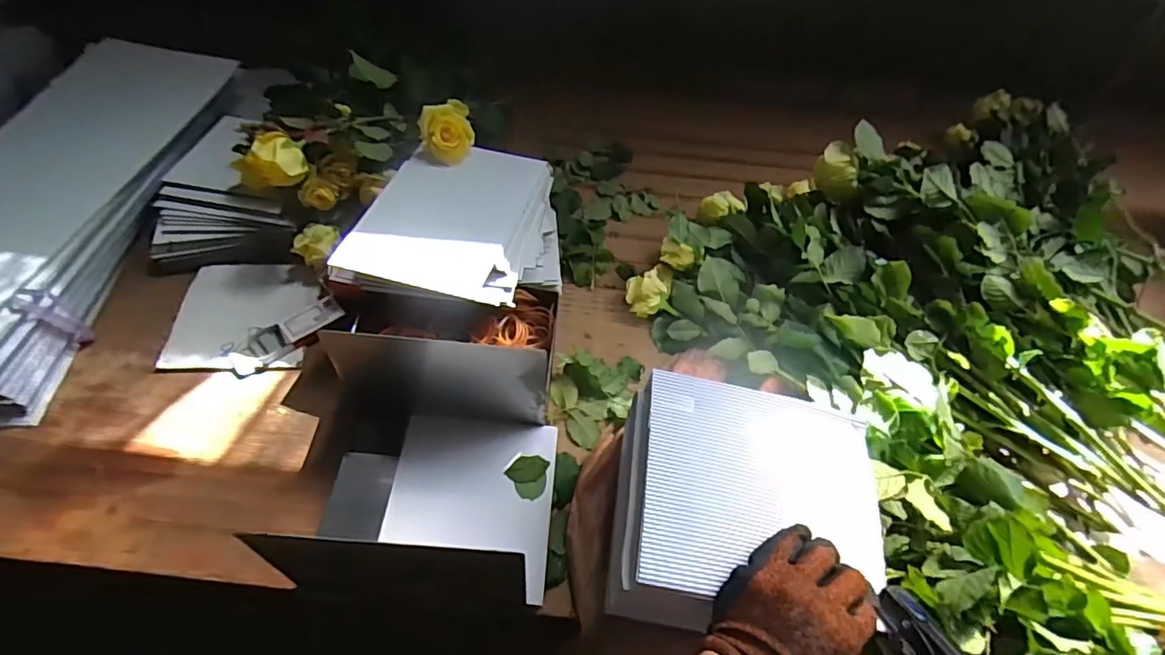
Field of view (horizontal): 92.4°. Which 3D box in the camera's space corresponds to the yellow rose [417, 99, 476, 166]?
[{"bbox_3d":[-0.158,-0.228,0.653,0.061,0.048,0.058,-9,58,-10],"label":"yellow rose"}]

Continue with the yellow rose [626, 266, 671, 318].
[{"bbox_3d":[0.083,-0.043,0.710,0.051,0.032,0.049,2,57,-3],"label":"yellow rose"}]

